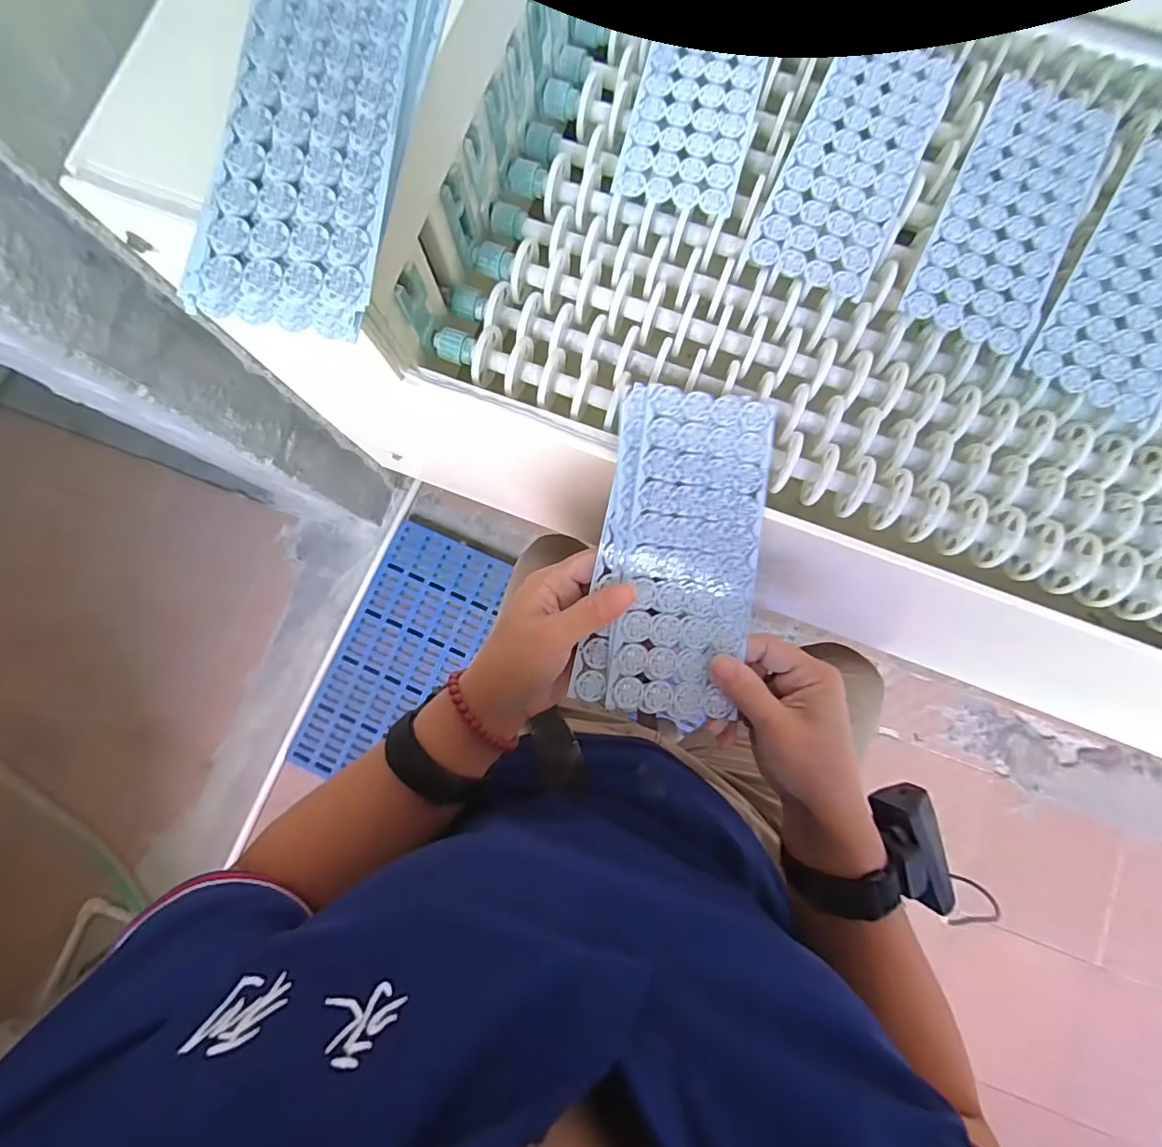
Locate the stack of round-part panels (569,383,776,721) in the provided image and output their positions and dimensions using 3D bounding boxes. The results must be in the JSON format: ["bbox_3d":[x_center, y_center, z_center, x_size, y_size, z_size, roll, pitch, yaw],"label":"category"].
[{"bbox_3d":[0.061,-0.014,0.320,0.096,0.010,0.200,10,87,2],"label":"stack of round-part panels"}]

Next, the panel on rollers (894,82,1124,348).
[{"bbox_3d":[0.291,-0.245,0.346,0.085,0.004,0.200,26,83,4],"label":"panel on rollers"}]

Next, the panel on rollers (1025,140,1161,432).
[{"bbox_3d":[0.376,-0.196,0.338,0.090,0.004,0.199,32,84,5],"label":"panel on rollers"}]

